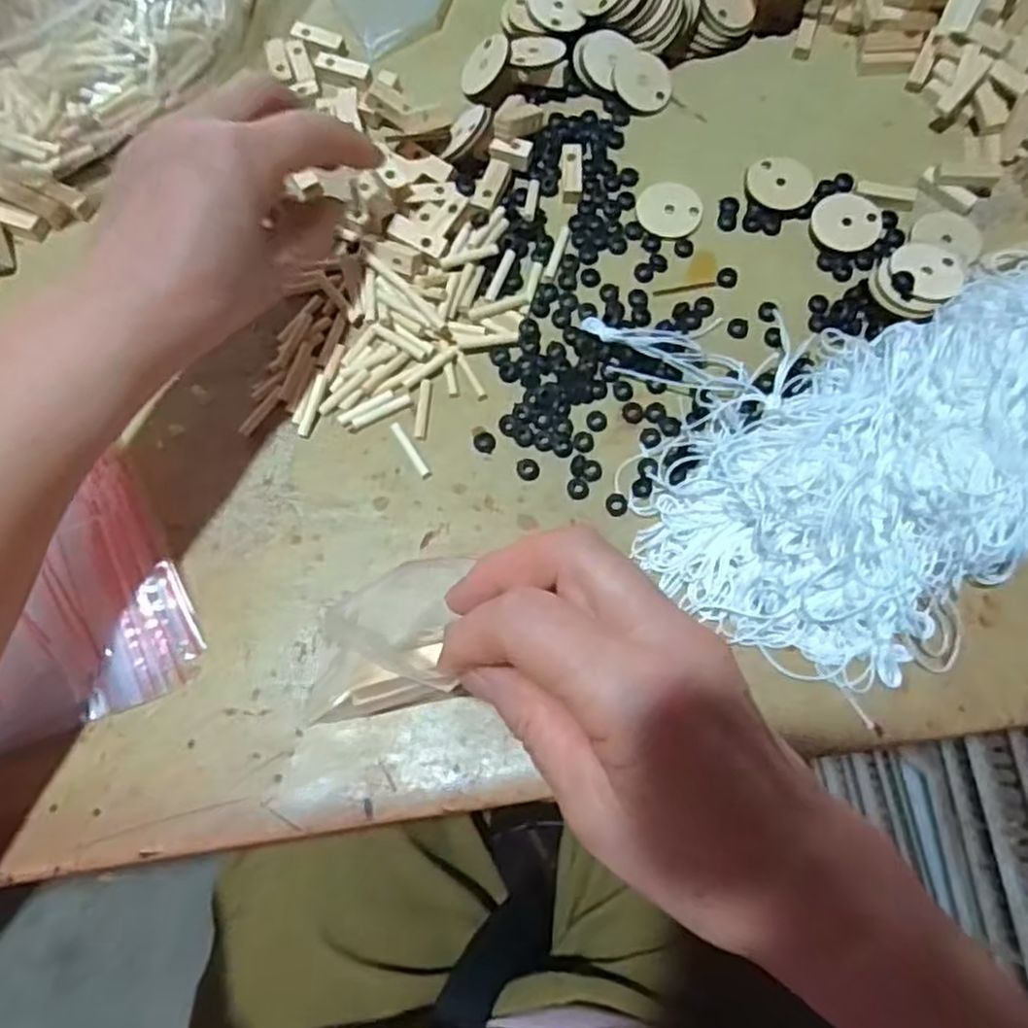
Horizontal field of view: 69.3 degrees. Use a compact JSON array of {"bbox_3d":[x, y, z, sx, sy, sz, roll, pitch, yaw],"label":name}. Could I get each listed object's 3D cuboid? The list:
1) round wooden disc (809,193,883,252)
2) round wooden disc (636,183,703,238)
[{"bbox_3d":[0.170,-0.150,0.380,0.034,0.007,0.030,24,74,9],"label":"round wooden disc"},{"bbox_3d":[0.082,-0.160,0.390,0.033,0.004,0.033,0,72,1],"label":"round wooden disc"}]

